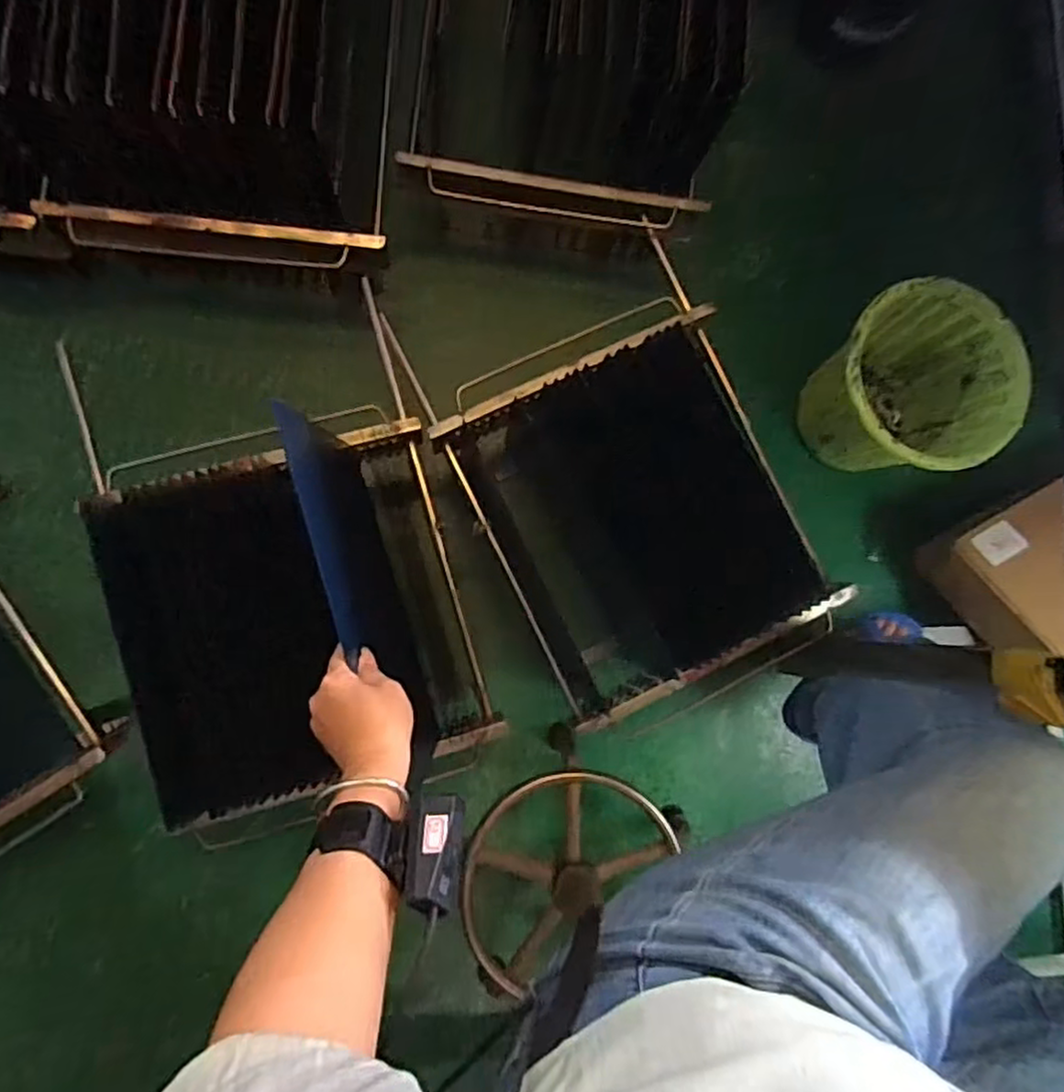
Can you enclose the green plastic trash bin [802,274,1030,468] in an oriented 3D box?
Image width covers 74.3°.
[{"bbox_3d":[0.567,-0.242,1.121,0.244,0.284,0.266,1,85,-7],"label":"green plastic trash bin"}]

